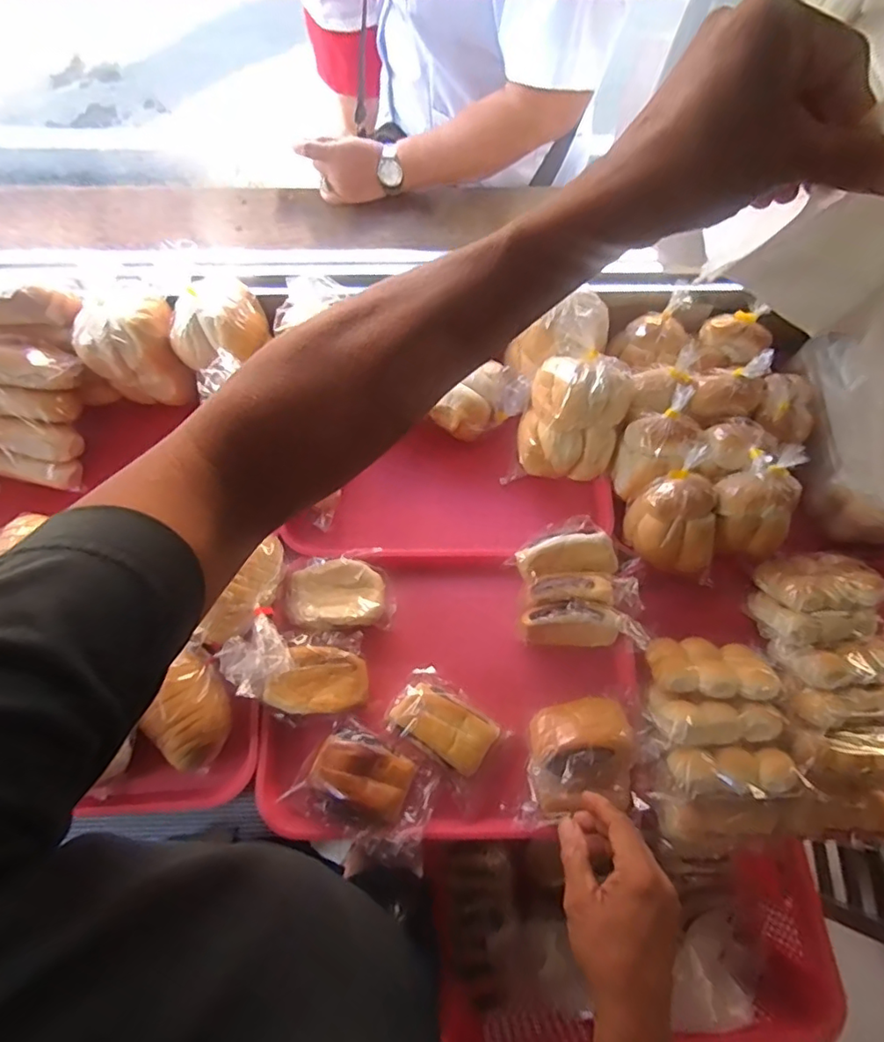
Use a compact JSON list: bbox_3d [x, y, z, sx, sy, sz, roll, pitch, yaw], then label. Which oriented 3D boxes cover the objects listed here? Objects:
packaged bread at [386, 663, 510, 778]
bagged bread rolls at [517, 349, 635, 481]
[{"bbox_3d":[0.005,0.222,0.607,0.122,0.042,0.076,31,71,11],"label":"packaged bread"},{"bbox_3d":[0.159,-0.128,0.661,0.113,0.149,0.084,3,35,-16],"label":"bagged bread rolls"}]

